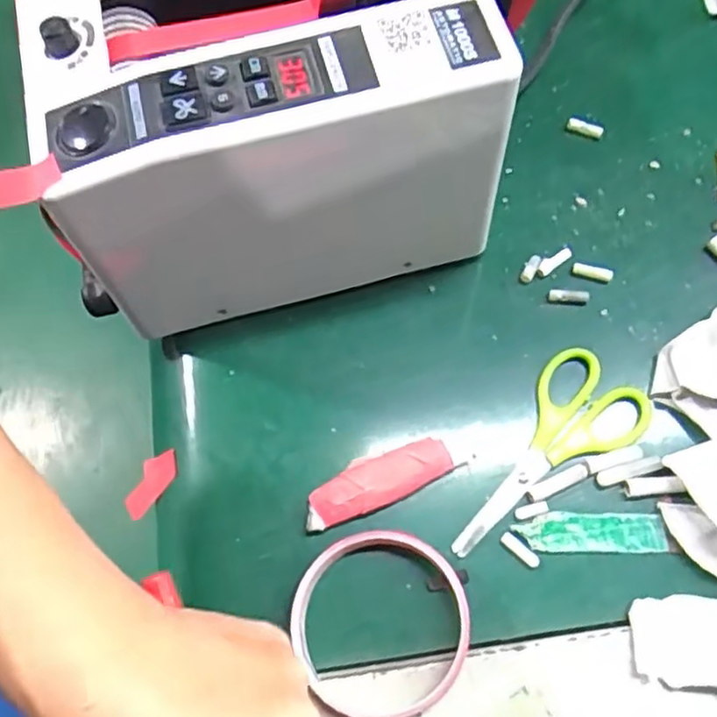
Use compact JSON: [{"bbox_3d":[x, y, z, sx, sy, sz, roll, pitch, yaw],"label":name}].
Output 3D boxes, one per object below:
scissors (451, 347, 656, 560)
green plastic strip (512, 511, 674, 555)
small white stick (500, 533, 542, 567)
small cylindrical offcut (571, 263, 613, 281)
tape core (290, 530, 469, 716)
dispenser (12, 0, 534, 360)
[{"bbox_3d":[0.096,0.053,0.366,0.129,0.004,0.058,-44,72,-12],"label":"scissors"},{"bbox_3d":[0.118,0.089,0.351,0.074,0.004,0.020,-1,69,4],"label":"green plastic strip"},{"bbox_3d":[0.082,0.098,0.349,0.022,0.006,0.006,40,76,16],"label":"small white stick"},{"bbox_3d":[0.137,-0.051,0.403,0.023,0.005,0.007,16,70,21],"label":"small cylindrical offcut"},{"bbox_3d":[0.012,0.128,0.334,0.083,0.018,0.084,-1,69,4],"label":"tape core"},{"bbox_3d":[-0.029,-0.121,0.358,0.246,0.160,0.131,-18,69,-3],"label":"dispenser"}]

